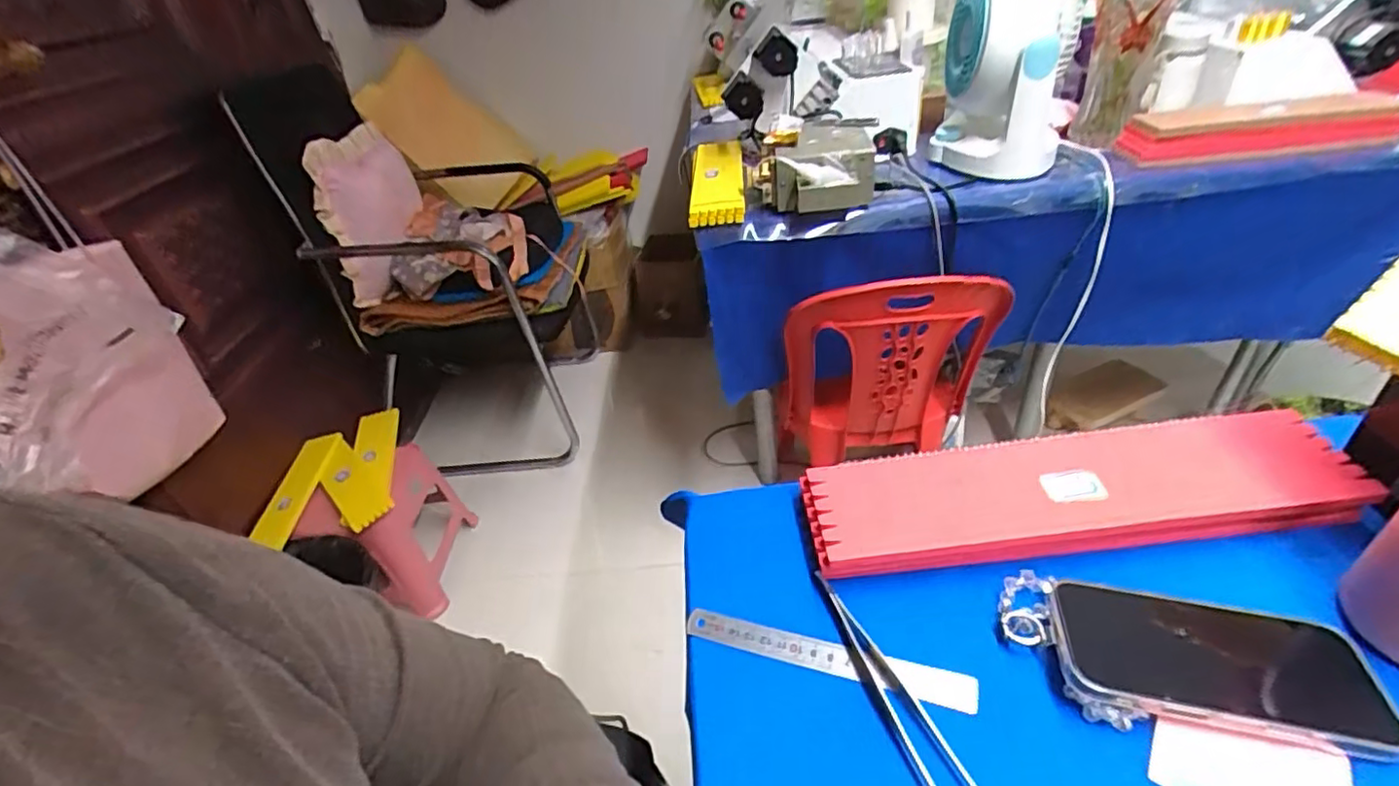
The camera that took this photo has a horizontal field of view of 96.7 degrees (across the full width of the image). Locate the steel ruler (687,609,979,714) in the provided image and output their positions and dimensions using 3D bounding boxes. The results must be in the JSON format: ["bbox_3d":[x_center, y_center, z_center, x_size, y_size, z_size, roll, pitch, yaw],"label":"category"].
[{"bbox_3d":[0.075,0.160,0.380,0.171,0.006,0.022,8,45,20],"label":"steel ruler"}]

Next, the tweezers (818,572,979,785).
[{"bbox_3d":[0.112,0.168,0.360,0.024,0.010,0.151,-16,37,-10],"label":"tweezers"}]

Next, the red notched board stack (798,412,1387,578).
[{"bbox_3d":[0.253,0.069,0.433,0.351,0.033,0.083,-7,37,2],"label":"red notched board stack"}]

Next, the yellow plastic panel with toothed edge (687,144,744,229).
[{"bbox_3d":[0.031,-0.377,1.088,0.092,0.029,0.373,-5,37,4],"label":"yellow plastic panel with toothed edge"}]

